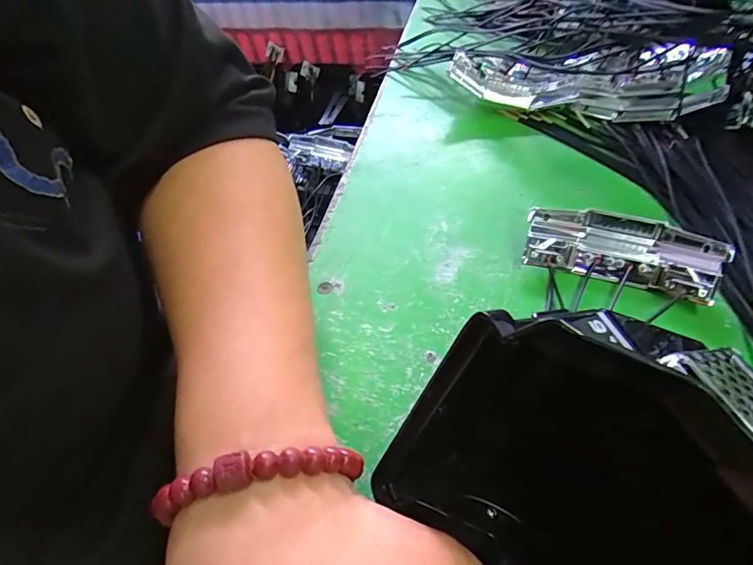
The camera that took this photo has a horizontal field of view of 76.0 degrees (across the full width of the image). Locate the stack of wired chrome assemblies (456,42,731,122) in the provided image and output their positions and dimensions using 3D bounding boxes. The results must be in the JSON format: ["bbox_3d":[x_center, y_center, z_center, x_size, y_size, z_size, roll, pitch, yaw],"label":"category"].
[{"bbox_3d":[0.141,-0.143,0.351,0.184,0.051,0.032,17,53,33],"label":"stack of wired chrome assemblies"}]

